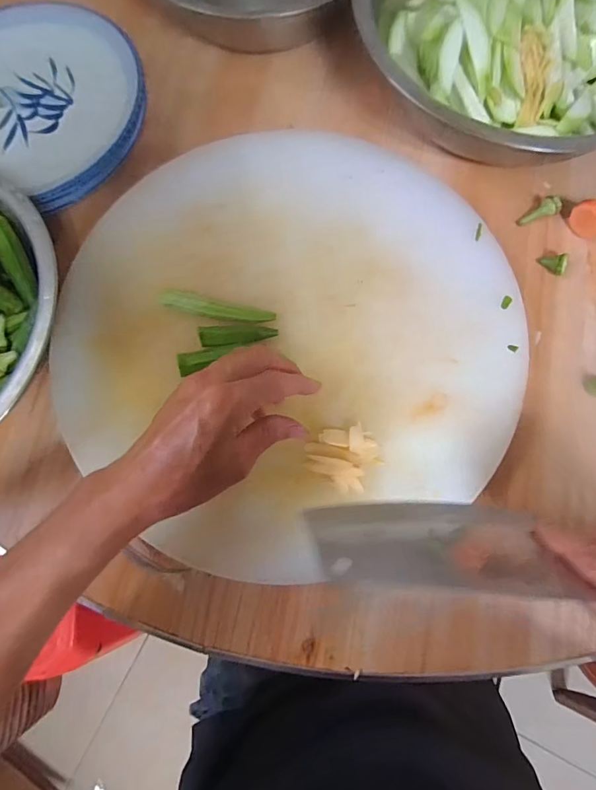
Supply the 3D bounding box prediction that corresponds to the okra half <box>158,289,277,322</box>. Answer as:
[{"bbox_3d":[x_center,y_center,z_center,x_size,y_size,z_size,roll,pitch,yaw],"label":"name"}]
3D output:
[{"bbox_3d":[-0.071,-0.075,0.367,0.097,0.022,0.018,10,78,4],"label":"okra half"}]

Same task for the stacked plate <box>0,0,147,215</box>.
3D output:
[{"bbox_3d":[-0.277,-0.310,0.438,0.245,0.043,0.212,24,80,6],"label":"stacked plate"}]

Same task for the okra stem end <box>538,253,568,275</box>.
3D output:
[{"bbox_3d":[0.248,-0.128,0.399,0.013,0.018,0.025,-39,80,-6],"label":"okra stem end"}]

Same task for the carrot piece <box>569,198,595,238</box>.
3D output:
[{"bbox_3d":[0.282,-0.170,0.400,0.022,0.034,0.034,-39,80,-7],"label":"carrot piece"}]

